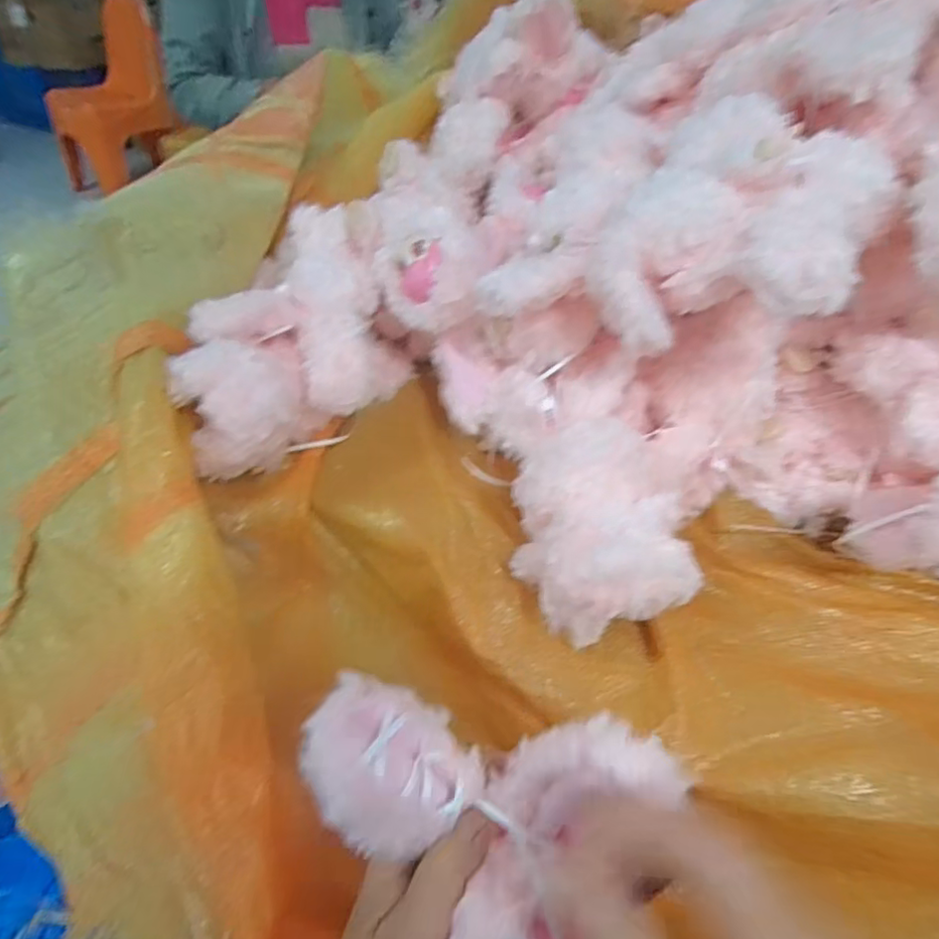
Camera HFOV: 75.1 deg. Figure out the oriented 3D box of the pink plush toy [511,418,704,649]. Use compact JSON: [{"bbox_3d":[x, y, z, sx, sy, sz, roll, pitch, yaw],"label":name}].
[{"bbox_3d":[0.087,0.043,0.398,0.105,0.091,0.118,1,45,0],"label":"pink plush toy"}]

